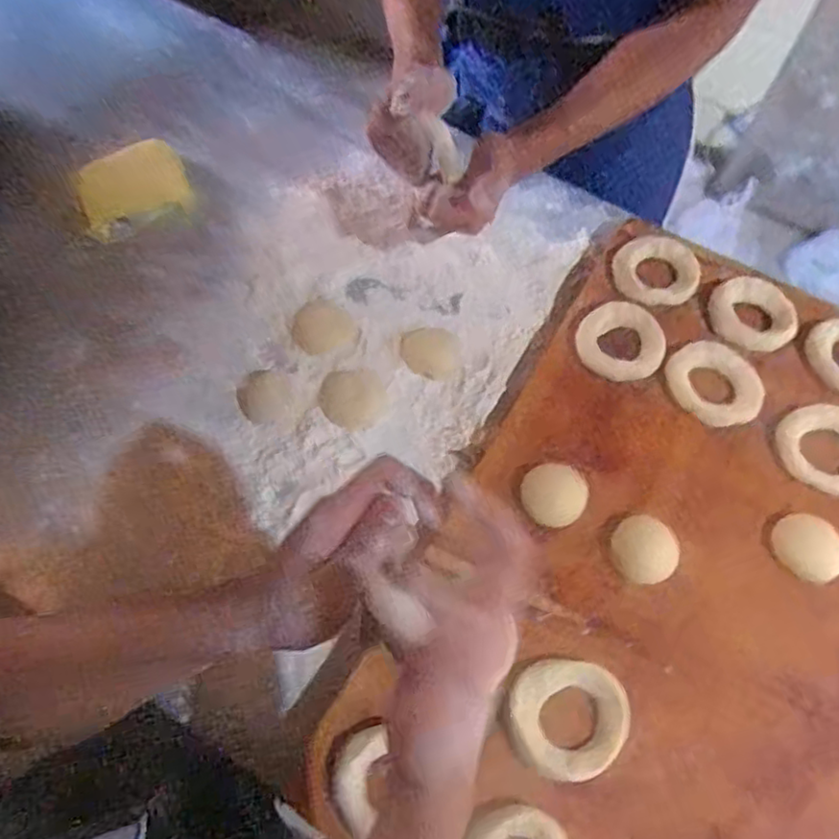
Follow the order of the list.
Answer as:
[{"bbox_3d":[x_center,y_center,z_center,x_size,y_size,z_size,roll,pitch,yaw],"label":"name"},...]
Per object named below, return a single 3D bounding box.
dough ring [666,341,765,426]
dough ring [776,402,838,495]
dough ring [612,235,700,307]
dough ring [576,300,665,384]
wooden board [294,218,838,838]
[{"bbox_3d":[0.265,-0.033,0.597,0.084,0.014,0.070,41,71,15],"label":"dough ring"},{"bbox_3d":[0.350,0.025,0.572,0.075,0.018,0.080,1,65,-2],"label":"dough ring"},{"bbox_3d":[0.230,-0.146,0.654,0.078,0.016,0.079,1,65,-2],"label":"dough ring"},{"bbox_3d":[0.188,-0.074,0.623,0.076,0.021,0.081,1,65,-2],"label":"dough ring"},{"bbox_3d":[0.236,0.126,0.532,0.439,0.041,0.608,28,67,10],"label":"wooden board"}]

